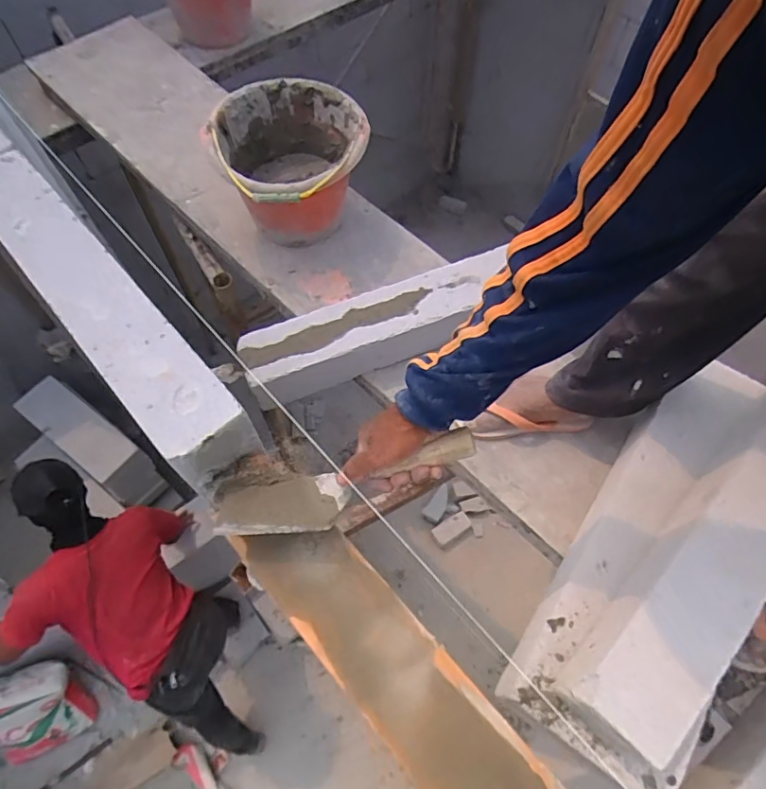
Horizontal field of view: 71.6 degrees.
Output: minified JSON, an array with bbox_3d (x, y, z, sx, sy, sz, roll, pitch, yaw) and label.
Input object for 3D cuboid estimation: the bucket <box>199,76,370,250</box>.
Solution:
[{"bbox_3d":[-0.165,-0.408,0.999,0.267,0.199,0.278,0,62,-1],"label":"bucket"}]

